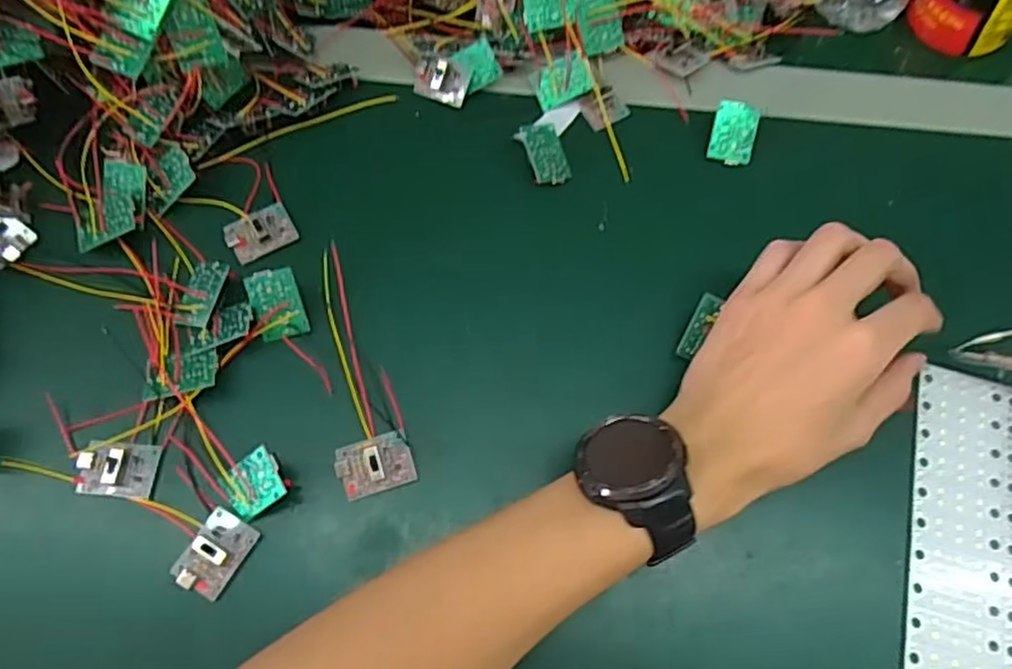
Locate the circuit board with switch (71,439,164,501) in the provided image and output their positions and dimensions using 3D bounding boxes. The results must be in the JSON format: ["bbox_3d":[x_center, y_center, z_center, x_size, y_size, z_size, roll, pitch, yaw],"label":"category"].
[{"bbox_3d":[-0.191,0.065,0.329,0.035,0.011,0.026,5,68,0],"label":"circuit board with switch"}]

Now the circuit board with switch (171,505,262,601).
[{"bbox_3d":[-0.137,0.103,0.317,0.026,0.013,0.036,27,70,8],"label":"circuit board with switch"}]

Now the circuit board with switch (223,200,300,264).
[{"bbox_3d":[-0.139,-0.059,0.382,0.036,0.006,0.027,-32,73,-14],"label":"circuit board with switch"}]

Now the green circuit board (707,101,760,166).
[{"bbox_3d":[0.140,-0.124,0.416,0.026,0.004,0.036,12,98,5],"label":"green circuit board"}]

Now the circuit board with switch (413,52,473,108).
[{"bbox_3d":[-0.040,-0.160,0.425,0.033,0.010,0.026,16,101,-3],"label":"circuit board with switch"}]

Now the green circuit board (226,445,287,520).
[{"bbox_3d":[-0.121,0.073,0.326,0.033,0.005,0.025,-37,81,19],"label":"green circuit board"}]

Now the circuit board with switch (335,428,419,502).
[{"bbox_3d":[-0.065,0.064,0.336,0.036,0.013,0.026,-17,70,-9],"label":"circuit board with switch"}]

